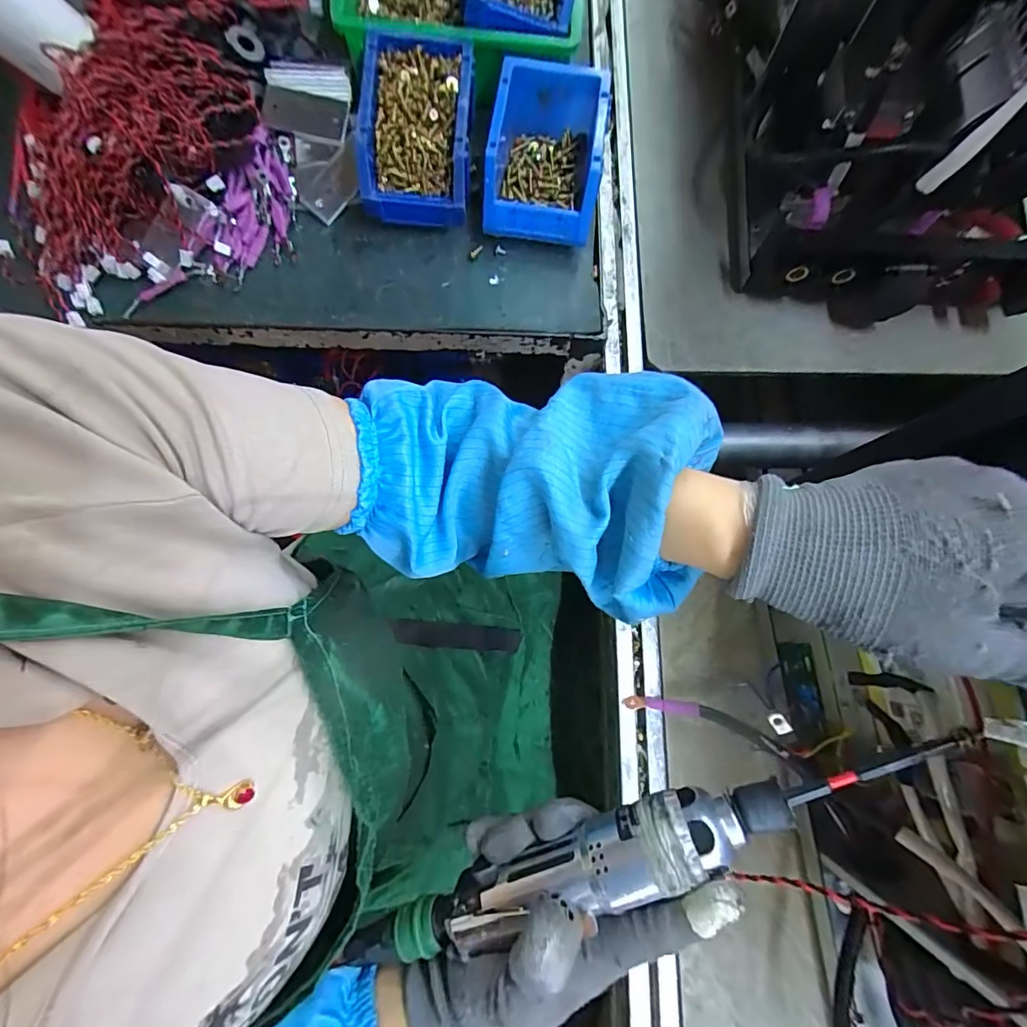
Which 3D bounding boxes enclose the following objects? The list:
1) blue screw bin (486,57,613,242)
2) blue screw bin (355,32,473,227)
[{"bbox_3d":[0.033,-0.363,0.486,0.111,0.066,0.157,7,79,1],"label":"blue screw bin"},{"bbox_3d":[-0.096,-0.383,0.487,0.108,0.071,0.166,2,79,0],"label":"blue screw bin"}]

